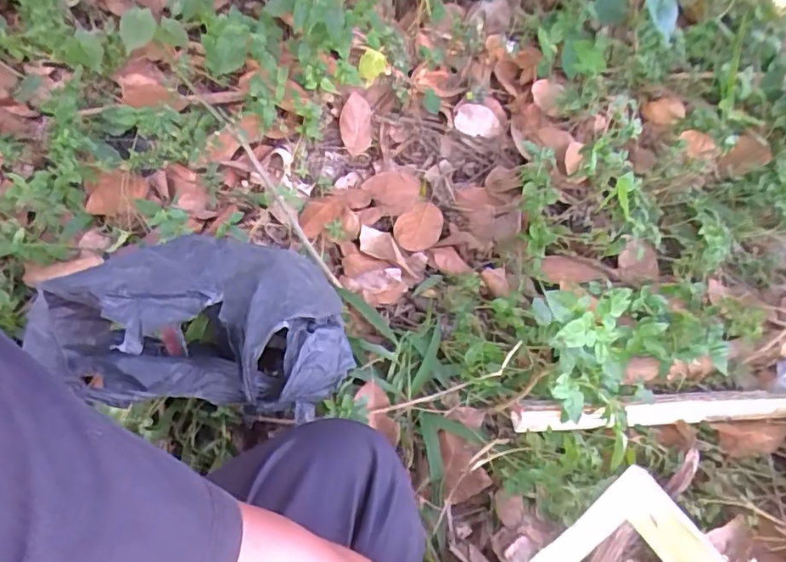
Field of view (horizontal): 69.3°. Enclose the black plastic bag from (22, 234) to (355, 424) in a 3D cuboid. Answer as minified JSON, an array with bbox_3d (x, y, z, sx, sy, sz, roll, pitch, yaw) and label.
[{"bbox_3d":[-0.168,0.029,0.538,0.254,0.090,0.172,0,41,2],"label":"black plastic bag"}]

